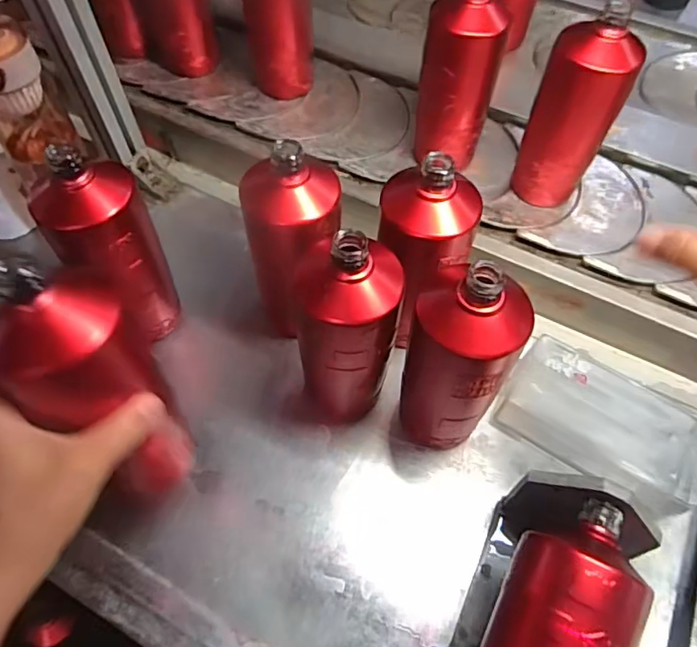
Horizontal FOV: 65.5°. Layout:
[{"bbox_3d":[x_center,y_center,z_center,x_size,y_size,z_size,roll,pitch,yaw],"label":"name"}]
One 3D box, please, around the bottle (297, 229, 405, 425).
[{"bbox_3d":[-0.002,0.006,0.451,0.083,0.206,0.080,4,60,2],"label":"bottle"}]

